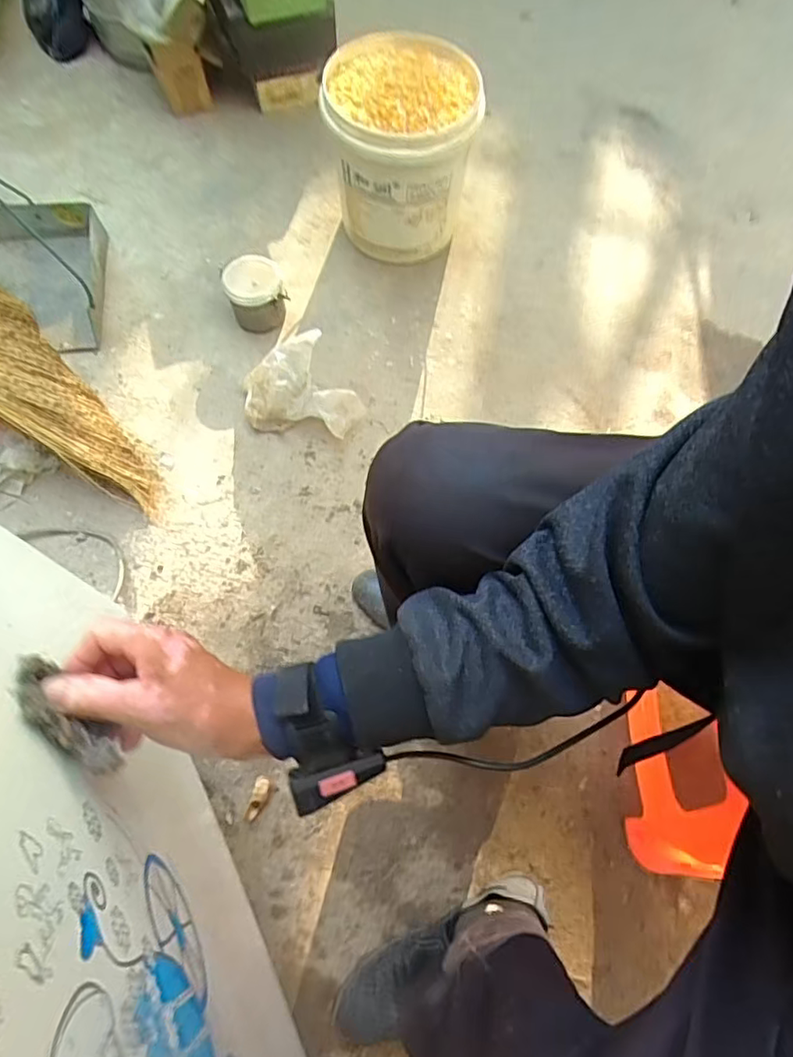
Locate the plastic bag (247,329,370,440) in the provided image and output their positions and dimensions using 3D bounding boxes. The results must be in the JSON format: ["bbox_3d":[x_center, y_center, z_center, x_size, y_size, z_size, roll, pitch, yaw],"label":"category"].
[{"bbox_3d":[-0.154,-0.229,0.950,0.193,0.133,0.114,6,67,2],"label":"plastic bag"}]

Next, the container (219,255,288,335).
[{"bbox_3d":[-0.253,-0.424,1.050,0.097,0.109,0.102,0,67,-1],"label":"container"}]

